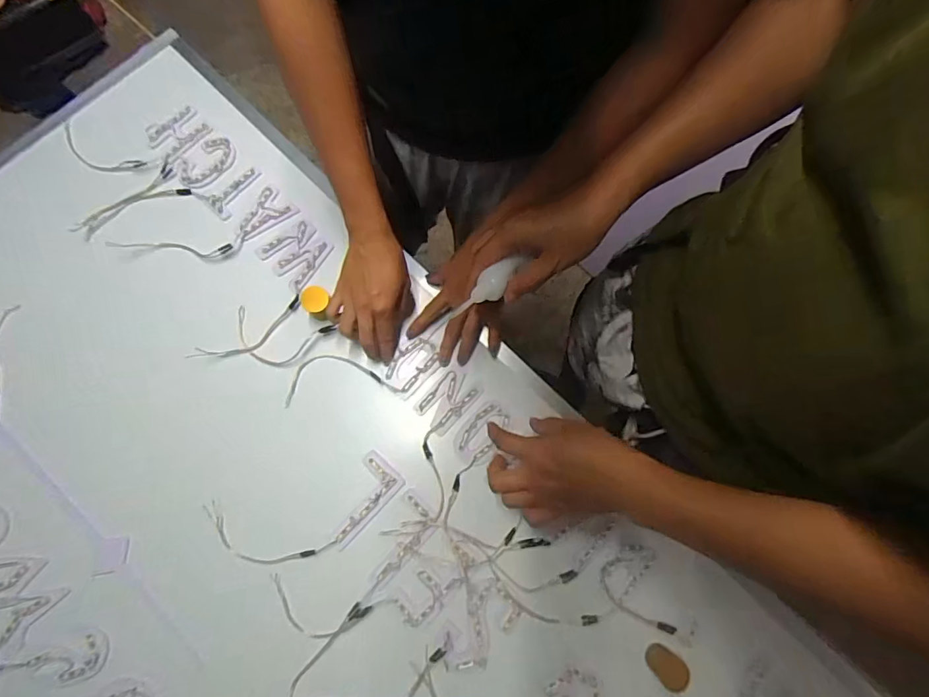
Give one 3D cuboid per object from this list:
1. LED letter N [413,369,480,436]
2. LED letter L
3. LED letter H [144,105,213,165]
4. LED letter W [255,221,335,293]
[{"bbox_3d":[-0.022,0.067,0.593,0.051,0.004,0.074,43,81,7],"label":"LED letter N"},{"bbox_3d":[-0.127,0.180,0.566,0.057,0.004,0.106,43,81,7],"label":"LED letter L"},{"bbox_3d":[-0.396,-0.297,0.648,0.077,0.008,0.059,-41,83,-9],"label":"LED letter H"},{"bbox_3d":[-0.224,-0.129,0.625,0.077,0.012,0.076,42,81,6],"label":"LED letter W"}]

